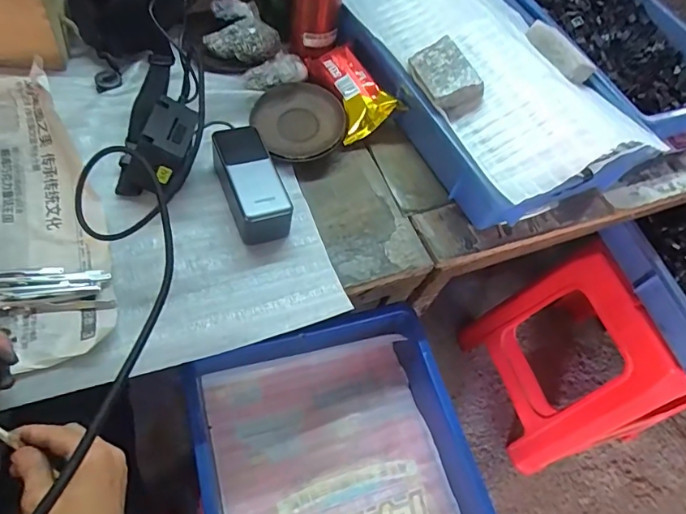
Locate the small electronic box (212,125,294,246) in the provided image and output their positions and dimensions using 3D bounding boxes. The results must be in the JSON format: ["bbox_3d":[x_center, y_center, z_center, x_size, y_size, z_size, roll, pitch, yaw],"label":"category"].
[{"bbox_3d":[-0.105,-0.085,0.537,0.061,0.047,0.141,-17,69,-18],"label":"small electronic box"}]

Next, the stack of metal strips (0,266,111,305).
[{"bbox_3d":[-0.289,0.027,0.442,0.128,0.013,0.034,-6,60,-15],"label":"stack of metal strips"}]

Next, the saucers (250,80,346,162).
[{"bbox_3d":[-0.056,-0.172,0.598,0.112,0.018,0.115,6,66,-13],"label":"saucers"}]

